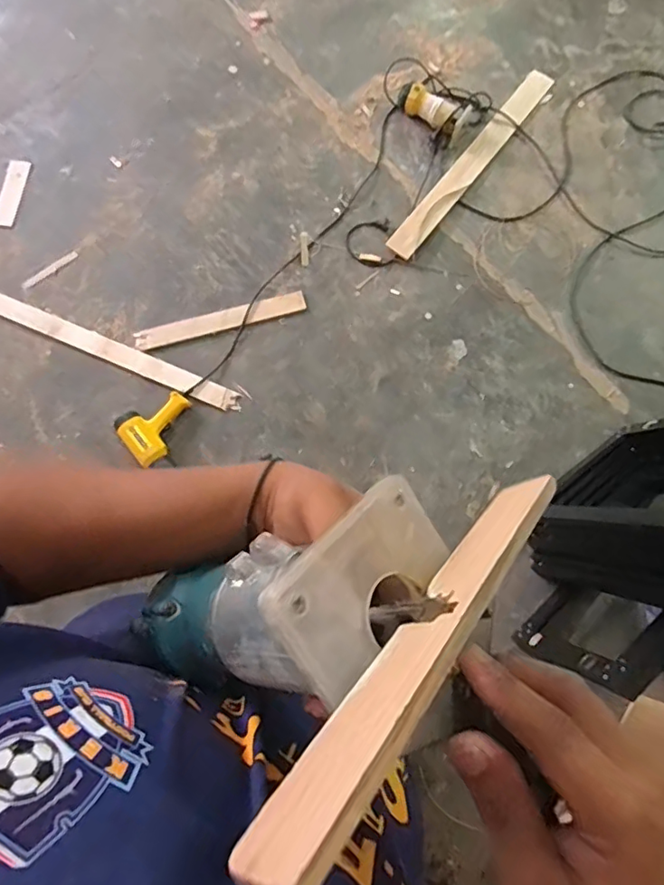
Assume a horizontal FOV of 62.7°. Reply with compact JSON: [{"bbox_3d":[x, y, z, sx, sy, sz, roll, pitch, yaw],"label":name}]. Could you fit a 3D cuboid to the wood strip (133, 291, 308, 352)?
[{"bbox_3d":[-0.306,-0.337,1.502,0.466,0.012,0.061,-16,75,-4],"label":"wood strip"}]

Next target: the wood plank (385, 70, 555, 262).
[{"bbox_3d":[0.427,-0.846,1.638,0.084,0.015,0.793,36,77,9],"label":"wood plank"}]

